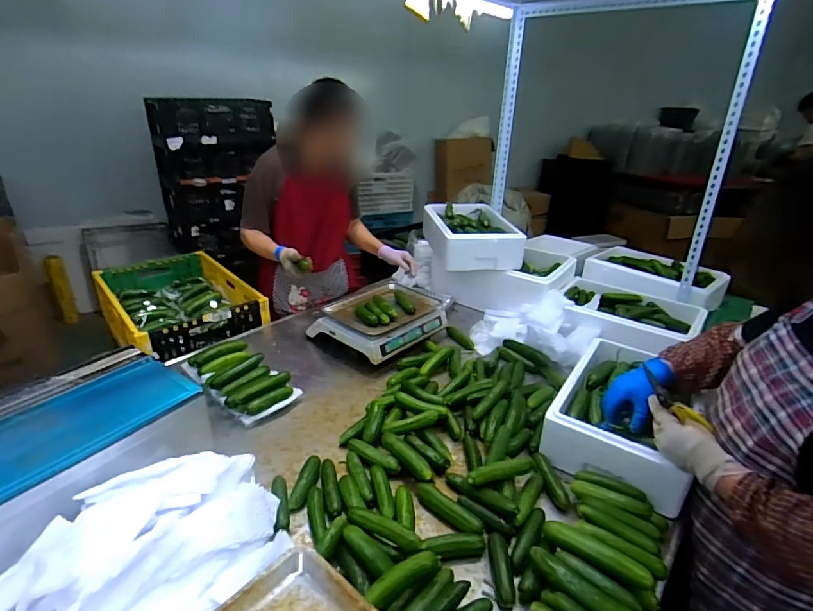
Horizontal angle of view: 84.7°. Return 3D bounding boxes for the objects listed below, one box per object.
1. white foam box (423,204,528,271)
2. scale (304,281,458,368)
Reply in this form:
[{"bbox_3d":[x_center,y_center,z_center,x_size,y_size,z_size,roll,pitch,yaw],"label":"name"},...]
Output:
[{"bbox_3d":[0.237,-0.273,1.720,0.287,0.130,0.451,-3,26,-10],"label":"white foam box"},{"bbox_3d":[-0.079,0.027,1.412,0.296,0.111,0.362,22,32,35],"label":"scale"}]

